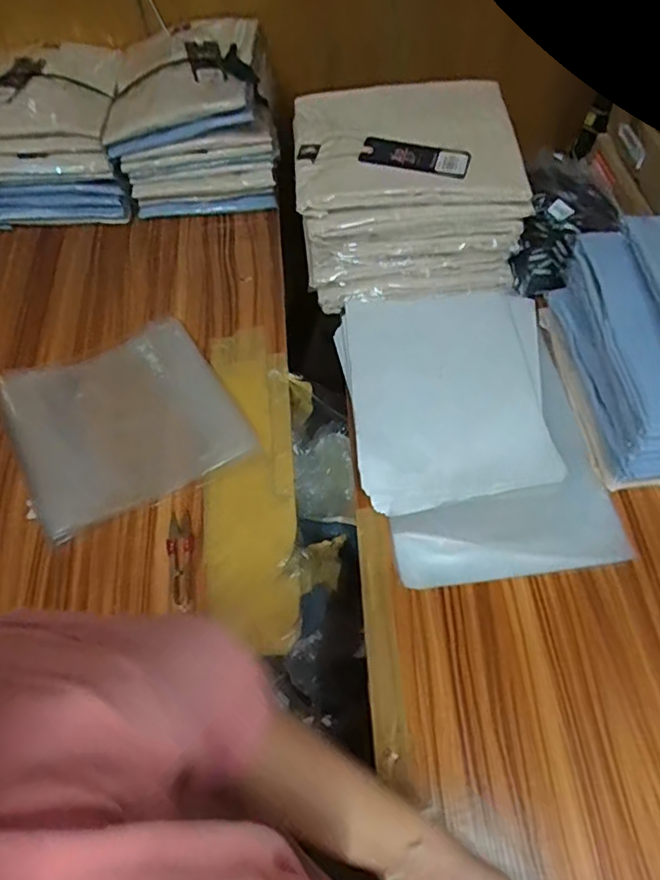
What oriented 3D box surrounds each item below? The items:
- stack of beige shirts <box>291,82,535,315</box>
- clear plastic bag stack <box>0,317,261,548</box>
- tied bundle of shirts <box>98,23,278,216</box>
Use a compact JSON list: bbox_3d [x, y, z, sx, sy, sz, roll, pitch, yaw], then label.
[{"bbox_3d":[0.088,-0.311,0.705,0.255,0.161,0.207,-9,58,-2],"label":"stack of beige shirts"},{"bbox_3d":[-0.241,-0.026,0.667,0.237,0.026,0.233,-26,60,-12],"label":"clear plastic bag stack"},{"bbox_3d":[-0.205,-0.489,0.882,0.236,0.175,0.261,-8,58,-1],"label":"tied bundle of shirts"}]

